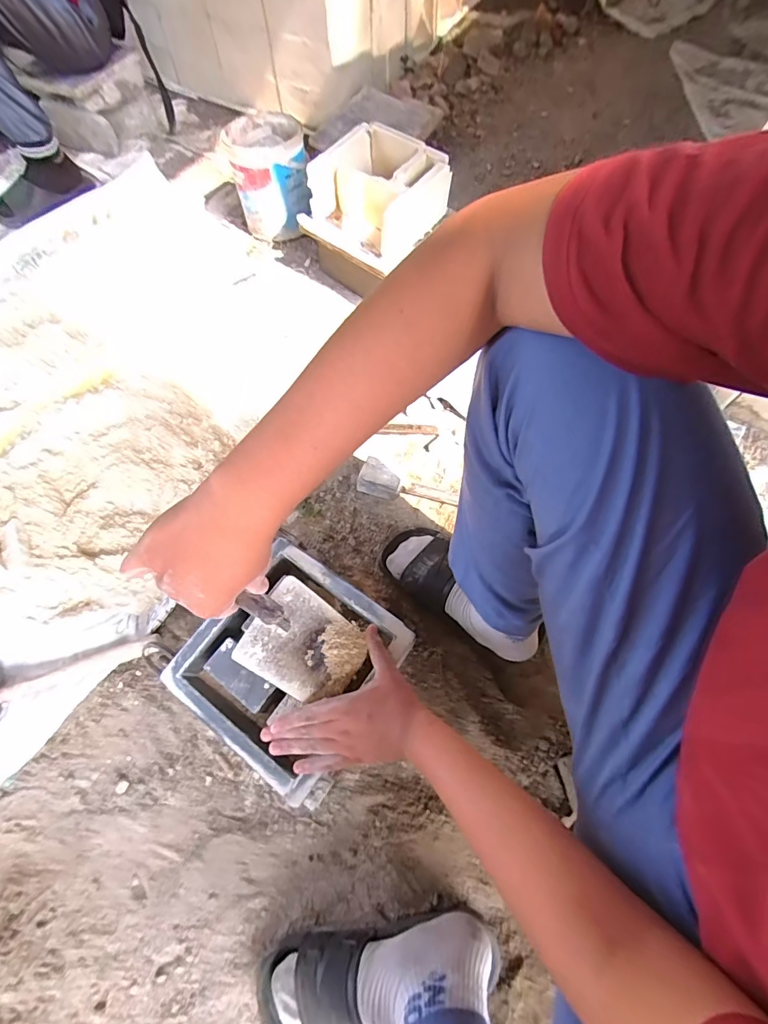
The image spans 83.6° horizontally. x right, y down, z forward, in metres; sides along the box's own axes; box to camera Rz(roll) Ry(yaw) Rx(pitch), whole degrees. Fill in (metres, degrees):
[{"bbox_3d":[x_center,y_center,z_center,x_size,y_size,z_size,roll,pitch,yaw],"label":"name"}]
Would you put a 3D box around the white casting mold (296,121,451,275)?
[{"bbox_3d":[-0.024,-0.633,0.863,0.233,0.126,0.205,35,70,17],"label":"white casting mold"}]

